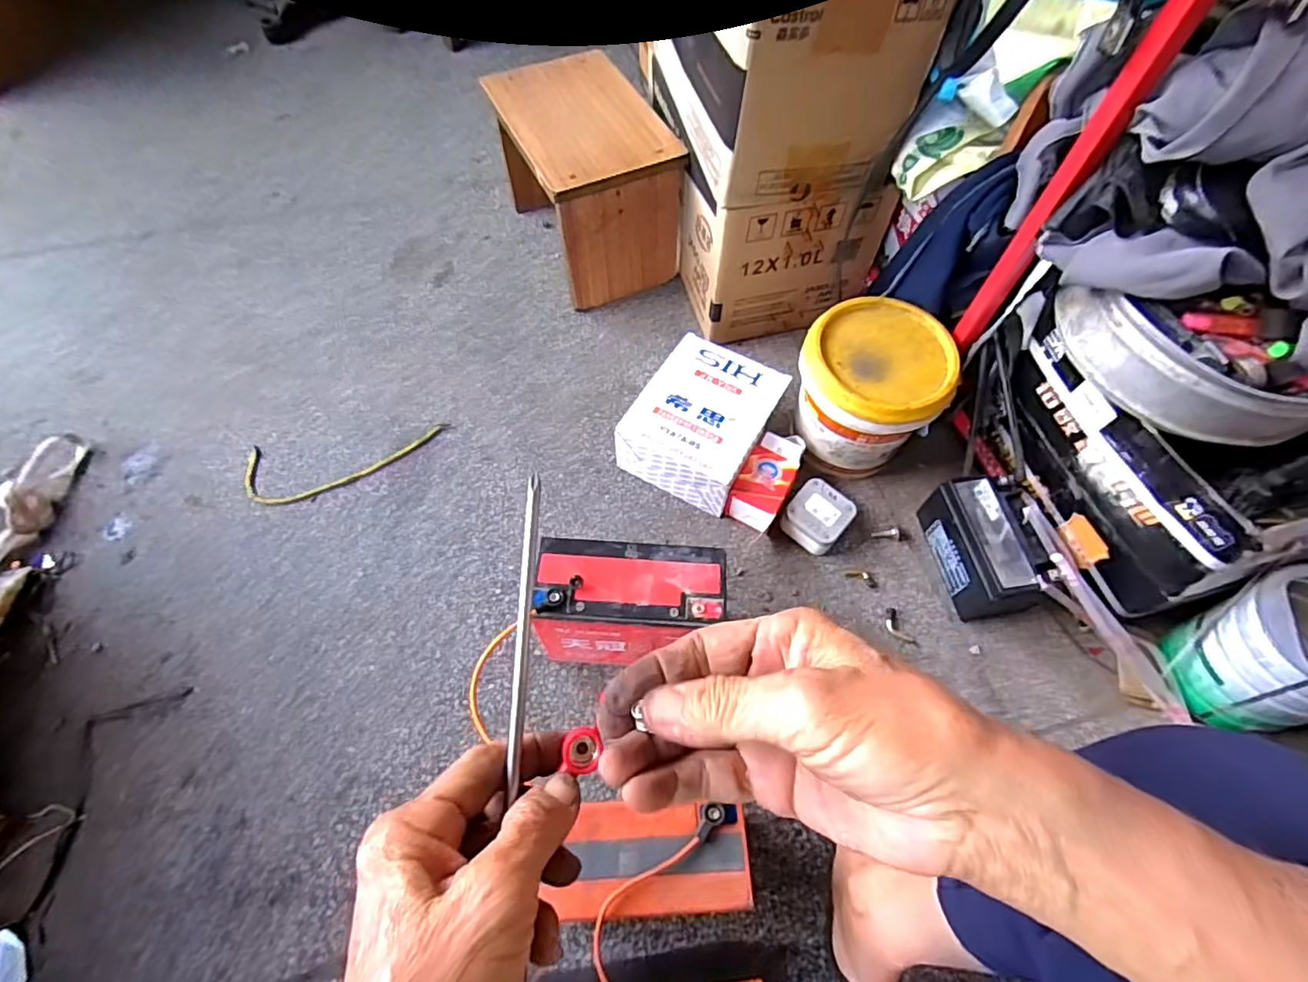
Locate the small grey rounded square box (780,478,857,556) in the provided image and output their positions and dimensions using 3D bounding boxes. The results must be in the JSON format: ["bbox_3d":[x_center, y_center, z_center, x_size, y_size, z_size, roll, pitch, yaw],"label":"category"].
[{"bbox_3d":[0.205,0.033,0.746,0.074,0.049,0.076,39,67,17],"label":"small grey rounded square box"}]

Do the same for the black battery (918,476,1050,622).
[{"bbox_3d":[0.388,0.071,0.700,0.073,0.103,0.163,-5,62,-5],"label":"black battery"}]

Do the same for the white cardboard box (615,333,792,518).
[{"bbox_3d":[0.065,-0.090,0.785,0.157,0.097,0.193,28,64,12],"label":"white cardboard box"}]

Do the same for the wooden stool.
[{"bbox_3d":[-0.105,-0.471,0.913,0.193,0.221,0.279,-24,65,-15],"label":"wooden stool"}]

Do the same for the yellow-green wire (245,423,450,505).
[{"bbox_3d":[-0.412,-0.036,0.799,0.261,0.009,0.092,-9,62,-7],"label":"yellow-green wire"}]

